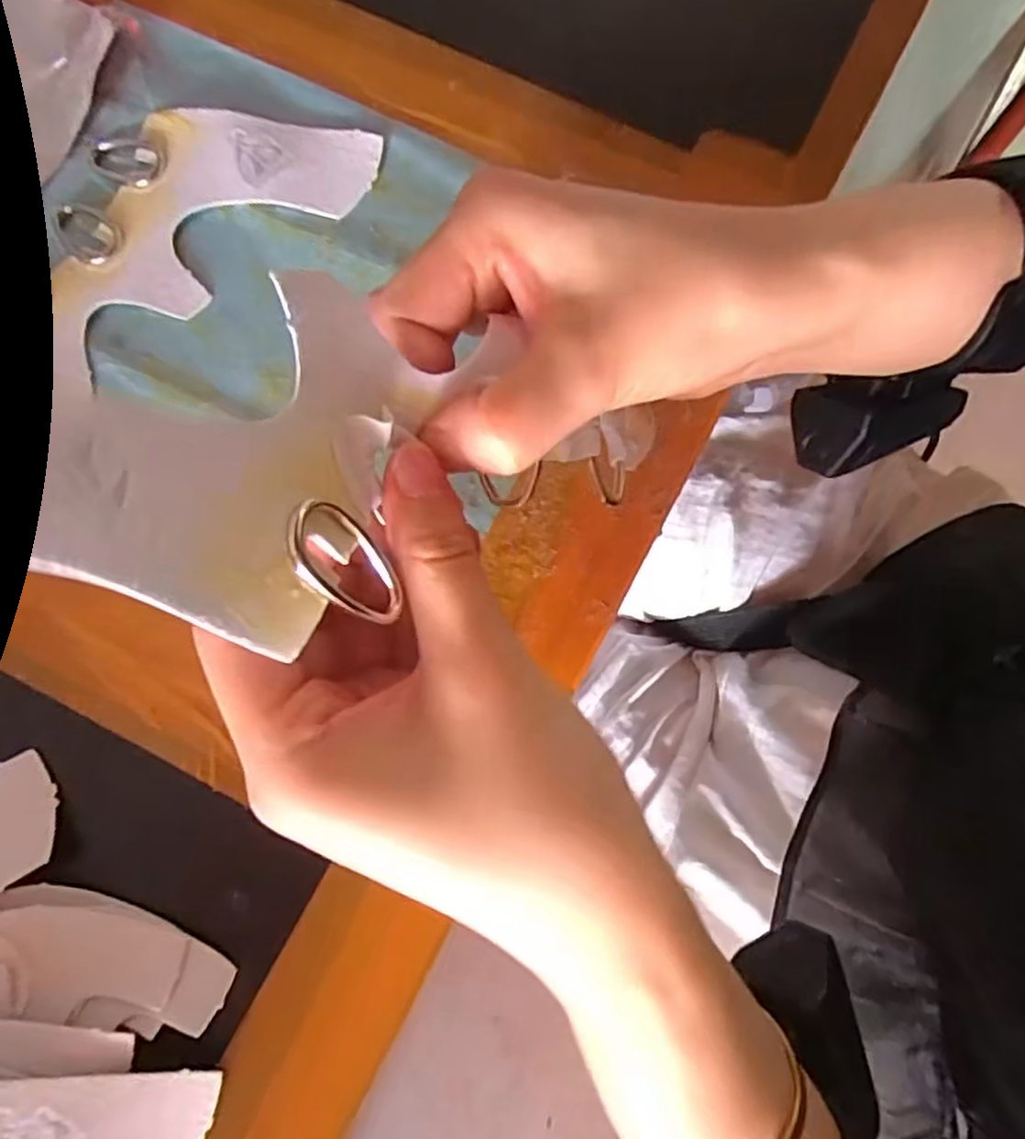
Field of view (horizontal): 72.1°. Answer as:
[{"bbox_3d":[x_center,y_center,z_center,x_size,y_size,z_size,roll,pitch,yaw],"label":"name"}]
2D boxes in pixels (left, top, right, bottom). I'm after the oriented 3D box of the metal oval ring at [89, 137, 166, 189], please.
[{"bbox_3d":[-0.155,-0.164,0.281,0.034,0.004,0.021,23,80,6],"label":"metal oval ring"}]

